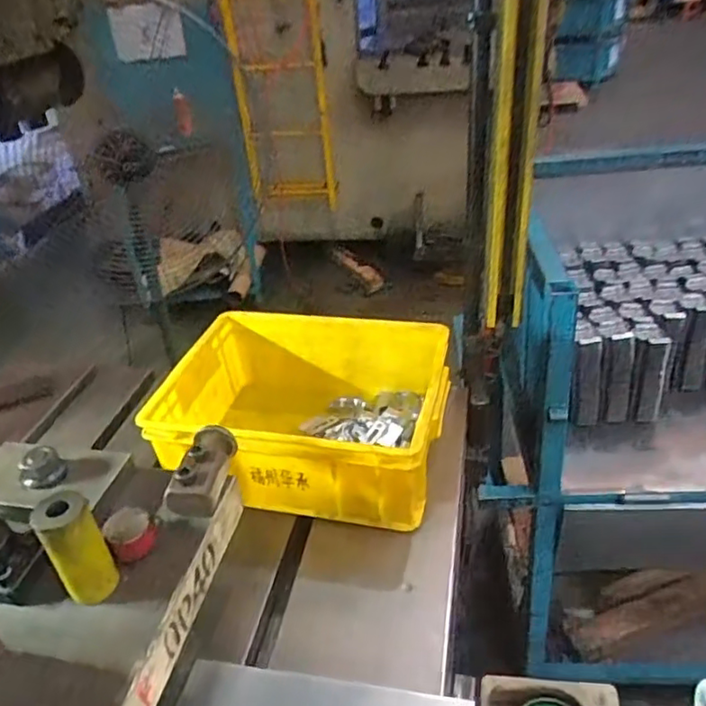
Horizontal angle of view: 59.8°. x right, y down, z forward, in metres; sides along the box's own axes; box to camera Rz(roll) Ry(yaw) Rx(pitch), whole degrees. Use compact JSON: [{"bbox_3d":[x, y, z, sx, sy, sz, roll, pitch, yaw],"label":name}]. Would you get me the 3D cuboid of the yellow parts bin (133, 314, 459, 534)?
[{"bbox_3d":[-0.054,0.082,0.813,0.340,0.156,0.275,2,34,13],"label":"yellow parts bin"}]

